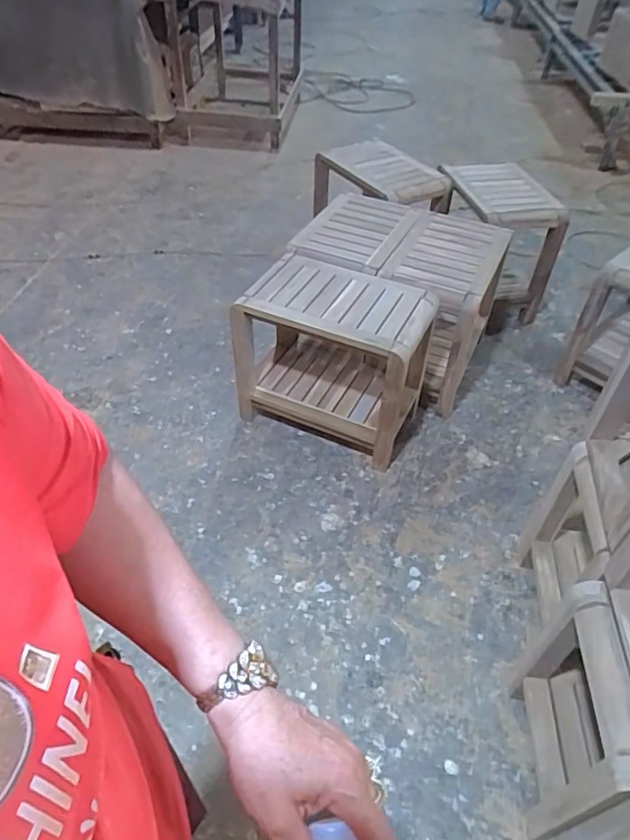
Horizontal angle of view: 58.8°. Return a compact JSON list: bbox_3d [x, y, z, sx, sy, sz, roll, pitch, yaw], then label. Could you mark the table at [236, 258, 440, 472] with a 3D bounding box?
[{"bbox_3d":[0.052,-0.188,1.669,0.517,0.463,0.299,22,48,16],"label":"table"}]

